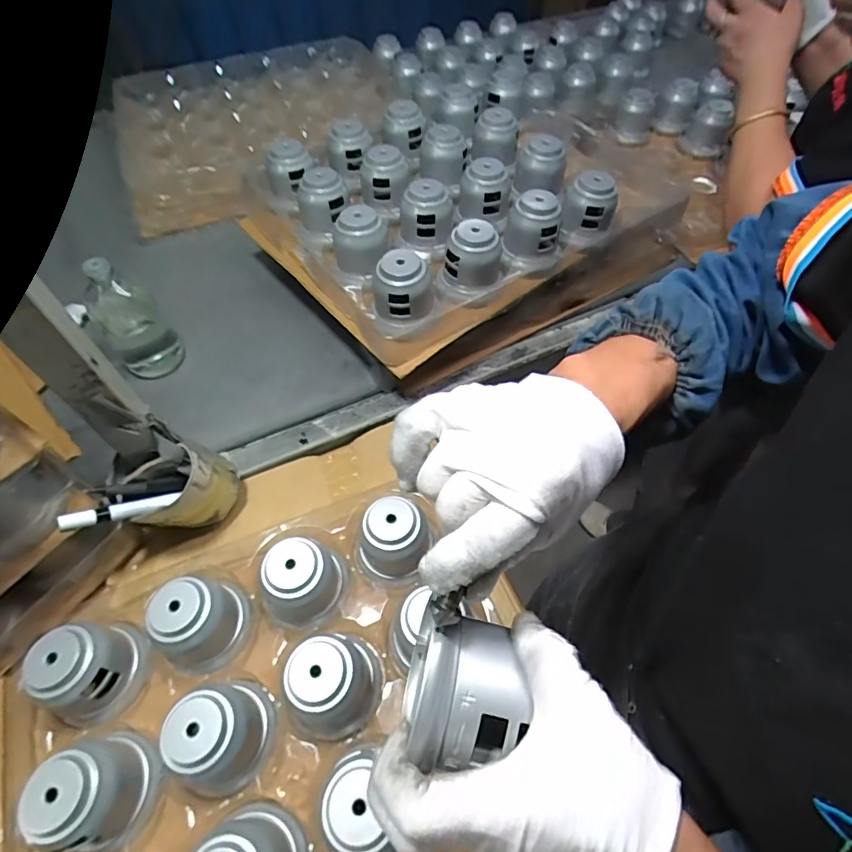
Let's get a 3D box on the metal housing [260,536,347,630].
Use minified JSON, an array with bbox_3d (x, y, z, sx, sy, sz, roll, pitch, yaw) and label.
[{"bbox_3d":[-0.127,0.153,0.518,0.086,0.079,0.085,-22,57,-14],"label":"metal housing"}]

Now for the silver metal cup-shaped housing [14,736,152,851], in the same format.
[{"bbox_3d":[-0.276,0.306,0.417,0.064,0.077,0.068,-1,55,1],"label":"silver metal cup-shaped housing"}]

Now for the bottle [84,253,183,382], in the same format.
[{"bbox_3d":[-0.403,-0.154,0.677,0.085,0.161,0.081,-31,60,-19],"label":"bottle"}]

